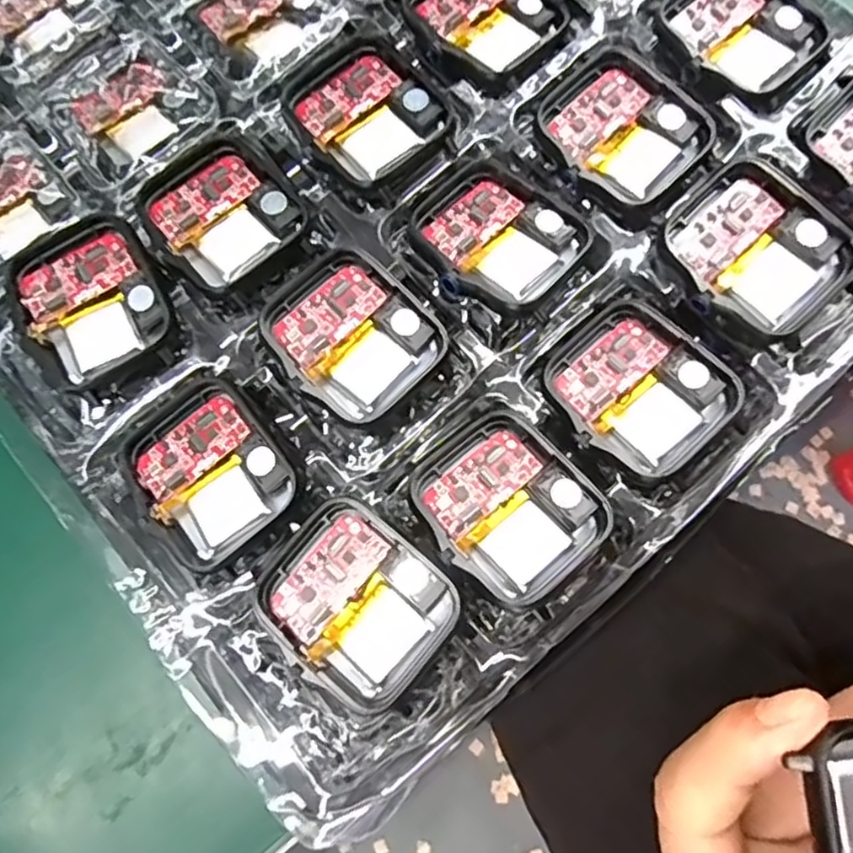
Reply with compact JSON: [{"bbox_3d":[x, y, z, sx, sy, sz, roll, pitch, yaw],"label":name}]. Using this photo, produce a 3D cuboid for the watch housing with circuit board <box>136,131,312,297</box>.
[{"bbox_3d":[-0.057,-0.059,0.184,0.038,0.009,0.040,-41,77,-7],"label":"watch housing with circuit board"}]

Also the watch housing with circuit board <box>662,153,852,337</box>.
[{"bbox_3d":[0.085,-0.045,0.169,0.043,0.010,0.037,42,81,12],"label":"watch housing with circuit board"}]

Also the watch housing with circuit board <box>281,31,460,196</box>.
[{"bbox_3d":[-0.017,-0.087,0.189,0.038,0.015,0.045,-42,77,-8],"label":"watch housing with circuit board"}]

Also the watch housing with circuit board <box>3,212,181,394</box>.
[{"bbox_3d":[-0.089,-0.035,0.177,0.037,0.012,0.042,-28,76,-4],"label":"watch housing with circuit board"}]

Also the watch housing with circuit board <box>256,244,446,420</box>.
[{"bbox_3d":[-0.020,-0.025,0.175,0.038,0.007,0.041,-44,78,-8],"label":"watch housing with circuit board"}]

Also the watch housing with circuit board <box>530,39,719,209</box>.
[{"bbox_3d":[0.055,-0.085,0.185,0.036,0.008,0.044,-41,77,-7],"label":"watch housing with circuit board"}]

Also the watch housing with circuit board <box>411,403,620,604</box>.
[{"bbox_3d":[0.020,0.019,0.160,0.037,0.007,0.042,-41,77,-7],"label":"watch housing with circuit board"}]

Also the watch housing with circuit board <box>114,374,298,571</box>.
[{"bbox_3d":[-0.056,0.011,0.169,0.036,0.011,0.042,-36,77,-6],"label":"watch housing with circuit board"}]

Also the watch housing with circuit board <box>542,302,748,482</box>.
[{"bbox_3d":[0.054,-0.010,0.169,0.037,0.009,0.042,-43,78,-8],"label":"watch housing with circuit board"}]

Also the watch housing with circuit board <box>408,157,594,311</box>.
[{"bbox_3d":[0.018,-0.051,0.182,0.042,0.015,0.038,42,81,12],"label":"watch housing with circuit board"}]

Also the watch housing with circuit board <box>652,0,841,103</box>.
[{"bbox_3d":[0.092,-0.117,0.192,0.042,0.009,0.046,-44,78,-8],"label":"watch housing with circuit board"}]

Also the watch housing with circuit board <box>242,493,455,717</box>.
[{"bbox_3d":[-0.017,0.041,0.155,0.043,0.009,0.036,40,81,11],"label":"watch housing with circuit board"}]

